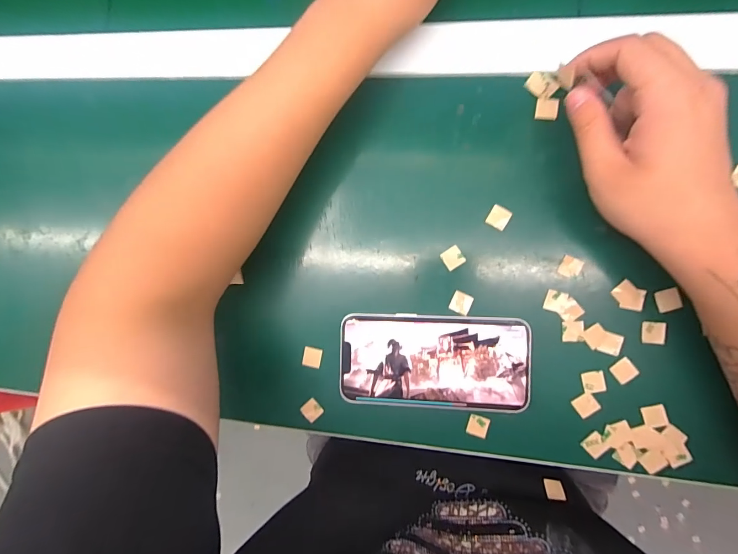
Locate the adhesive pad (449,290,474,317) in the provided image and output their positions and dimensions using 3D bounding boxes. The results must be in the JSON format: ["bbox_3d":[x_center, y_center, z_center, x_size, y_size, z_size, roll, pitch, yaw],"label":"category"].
[{"bbox_3d":[0.073,0.021,0.294,0.016,0.004,0.016,24,92,8],"label":"adhesive pad"}]

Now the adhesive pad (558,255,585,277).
[{"bbox_3d":[0.153,-0.007,0.283,0.015,0.004,0.015,23,92,8],"label":"adhesive pad"}]

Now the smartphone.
[{"bbox_3d":[0.050,0.067,0.295,0.144,0.010,0.072,2,89,8],"label":"smartphone"}]

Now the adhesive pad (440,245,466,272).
[{"bbox_3d":[0.067,-0.015,0.296,0.016,0.004,0.016,-34,85,6],"label":"adhesive pad"}]

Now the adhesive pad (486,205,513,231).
[{"bbox_3d":[0.101,-0.046,0.291,0.015,0.004,0.017,30,93,7],"label":"adhesive pad"}]

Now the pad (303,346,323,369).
[{"bbox_3d":[-0.048,0.068,0.315,0.016,0.004,0.016,9,90,8],"label":"pad"}]

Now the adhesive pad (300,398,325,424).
[{"bbox_3d":[-0.048,0.112,0.313,0.015,0.004,0.015,-45,84,5],"label":"adhesive pad"}]

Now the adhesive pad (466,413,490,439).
[{"bbox_3d":[0.086,0.118,0.294,0.016,0.004,0.016,15,91,8],"label":"adhesive pad"}]

